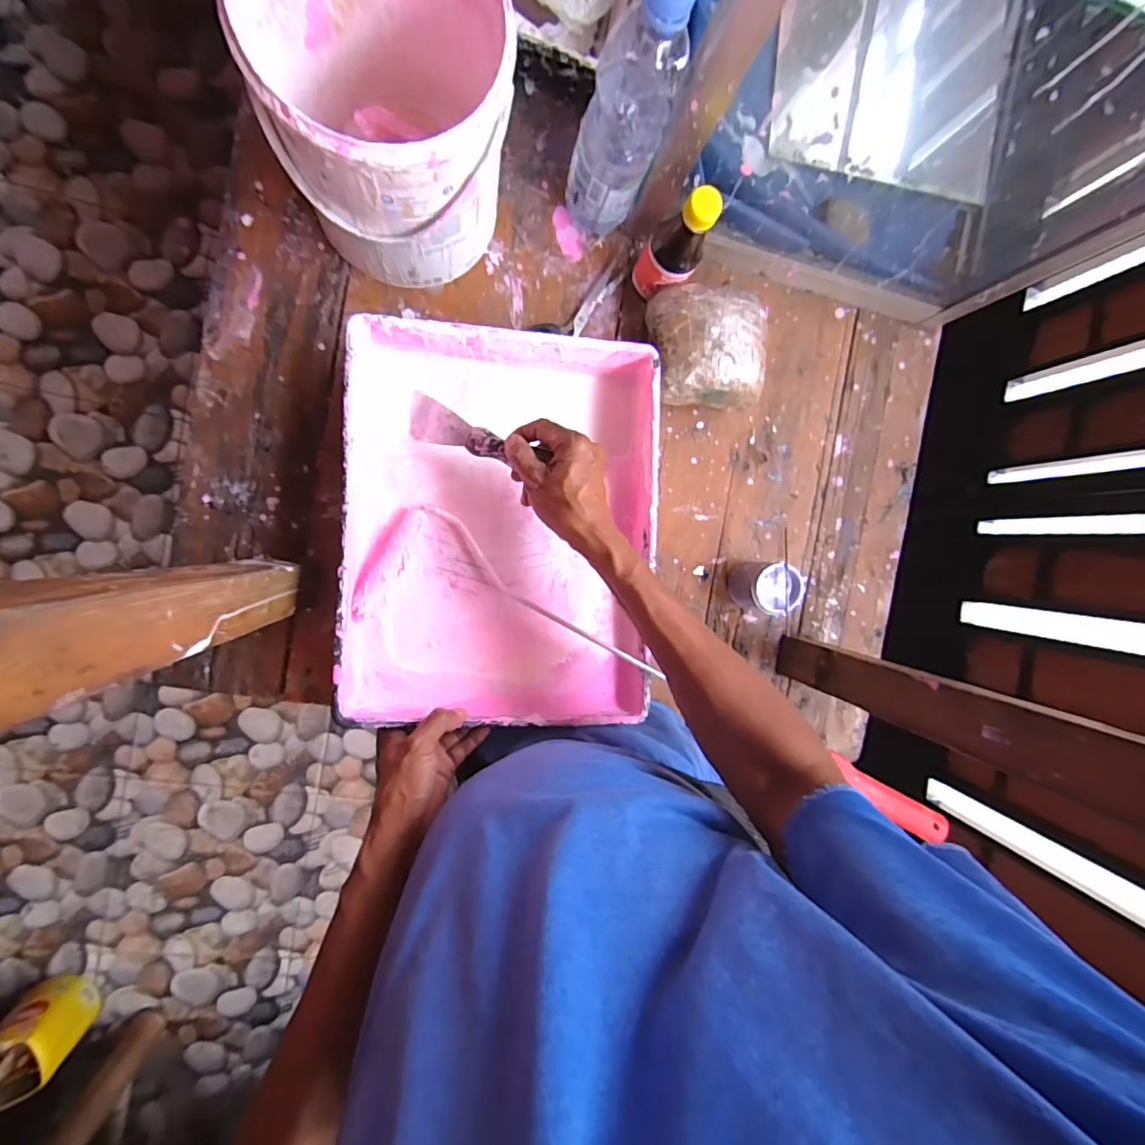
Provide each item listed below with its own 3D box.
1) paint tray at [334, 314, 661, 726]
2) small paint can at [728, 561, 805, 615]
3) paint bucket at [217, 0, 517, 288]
[{"bbox_3d":[-0.062,-0.043,0.492,0.273,0.086,0.348,1,93,-8],"label":"paint tray"},{"bbox_3d":[0.214,0.015,0.581,0.050,0.069,0.053,-1,94,-9],"label":"small paint can"},{"bbox_3d":[-0.145,-0.368,0.432,0.175,0.194,0.180,-1,94,-9],"label":"paint bucket"}]

